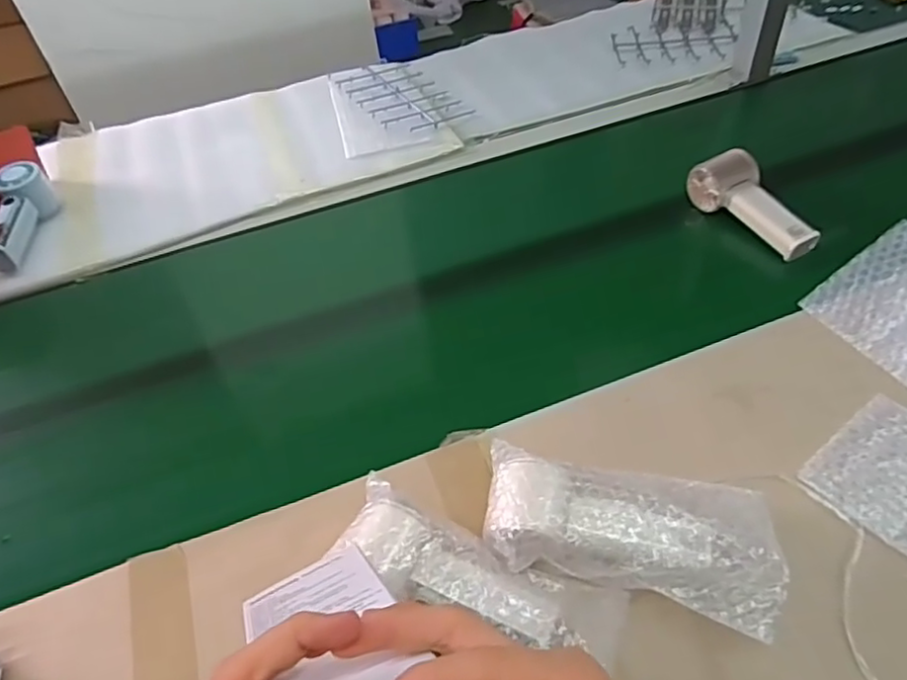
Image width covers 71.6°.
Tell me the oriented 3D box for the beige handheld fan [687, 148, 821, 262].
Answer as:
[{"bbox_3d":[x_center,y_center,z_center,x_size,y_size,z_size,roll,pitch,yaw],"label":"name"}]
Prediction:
[{"bbox_3d":[0.336,-0.151,0.705,0.046,0.058,0.159,-23,57,-17],"label":"beige handheld fan"}]

